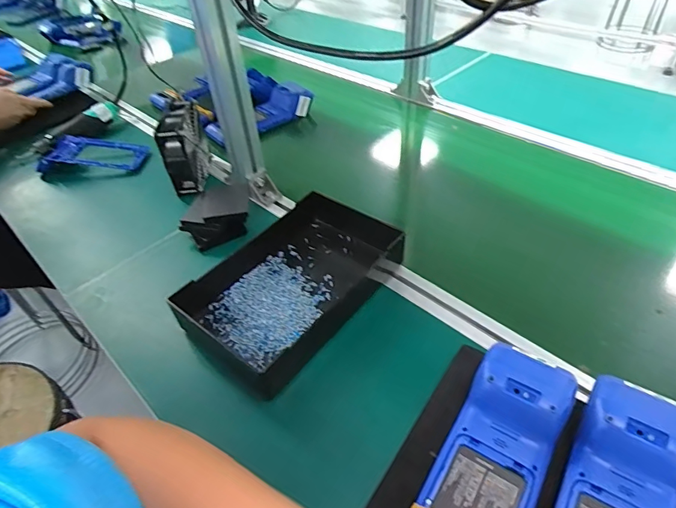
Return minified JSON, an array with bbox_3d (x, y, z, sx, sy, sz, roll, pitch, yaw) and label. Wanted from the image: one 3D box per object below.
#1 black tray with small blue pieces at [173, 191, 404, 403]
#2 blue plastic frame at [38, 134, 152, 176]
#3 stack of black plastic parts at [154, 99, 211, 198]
[{"bbox_3d":[-0.046,0.026,0.564,0.177,0.060,0.292,31,55,32],"label":"black tray with small blue pieces"},{"bbox_3d":[-0.451,-0.183,0.827,0.178,0.024,0.088,3,50,-5],"label":"blue plastic frame"},{"bbox_3d":[-0.252,-0.179,0.732,0.049,0.114,0.111,-6,44,0],"label":"stack of black plastic parts"}]

